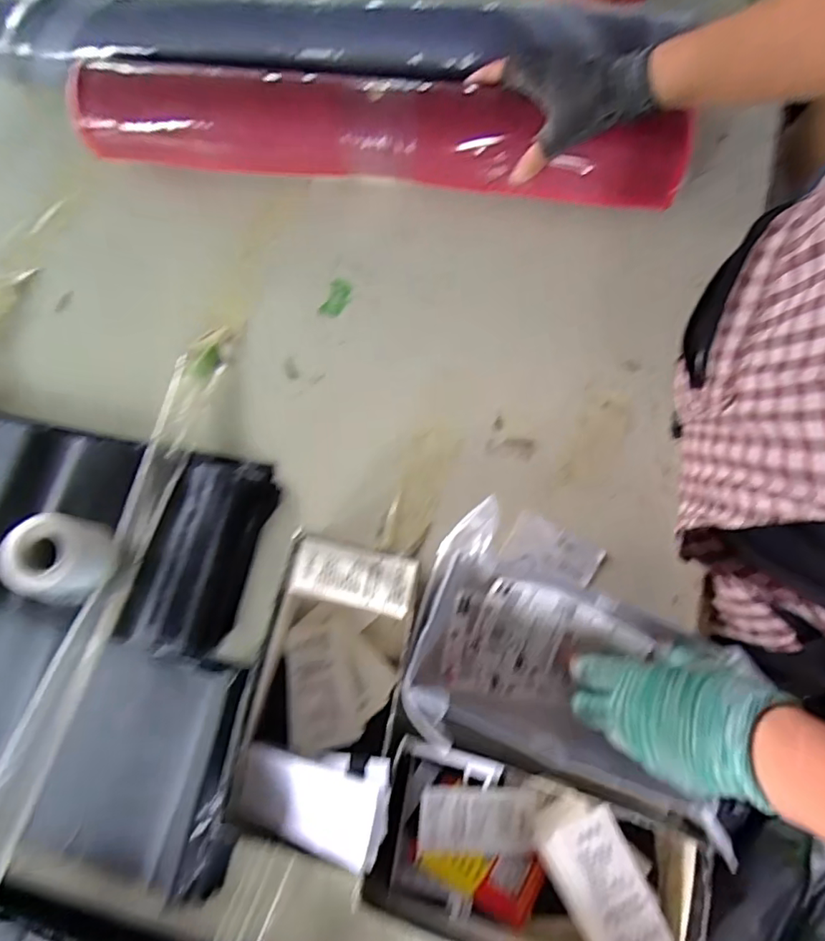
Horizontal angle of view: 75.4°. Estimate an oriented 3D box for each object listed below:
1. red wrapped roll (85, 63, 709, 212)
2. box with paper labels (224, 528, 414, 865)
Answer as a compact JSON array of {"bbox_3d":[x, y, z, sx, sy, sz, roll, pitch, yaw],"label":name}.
[{"bbox_3d":[-0.027,-0.321,0.510,0.556,0.076,0.075,6,74,1],"label":"red wrapped roll"},{"bbox_3d":[-0.062,0.159,0.397,0.110,0.050,0.204,10,74,2],"label":"box with paper labels"}]

